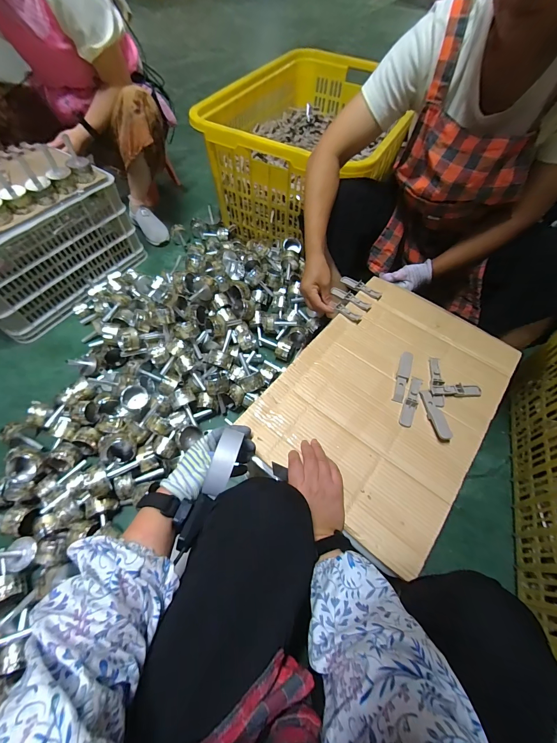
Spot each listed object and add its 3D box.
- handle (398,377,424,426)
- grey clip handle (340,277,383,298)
[{"bbox_3d":[0.243,0.052,0.541,0.022,0.014,0.103,22,62,10],"label":"handle"},{"bbox_3d":[0.189,-0.193,0.685,0.100,0.021,0.021,37,66,18],"label":"grey clip handle"}]

